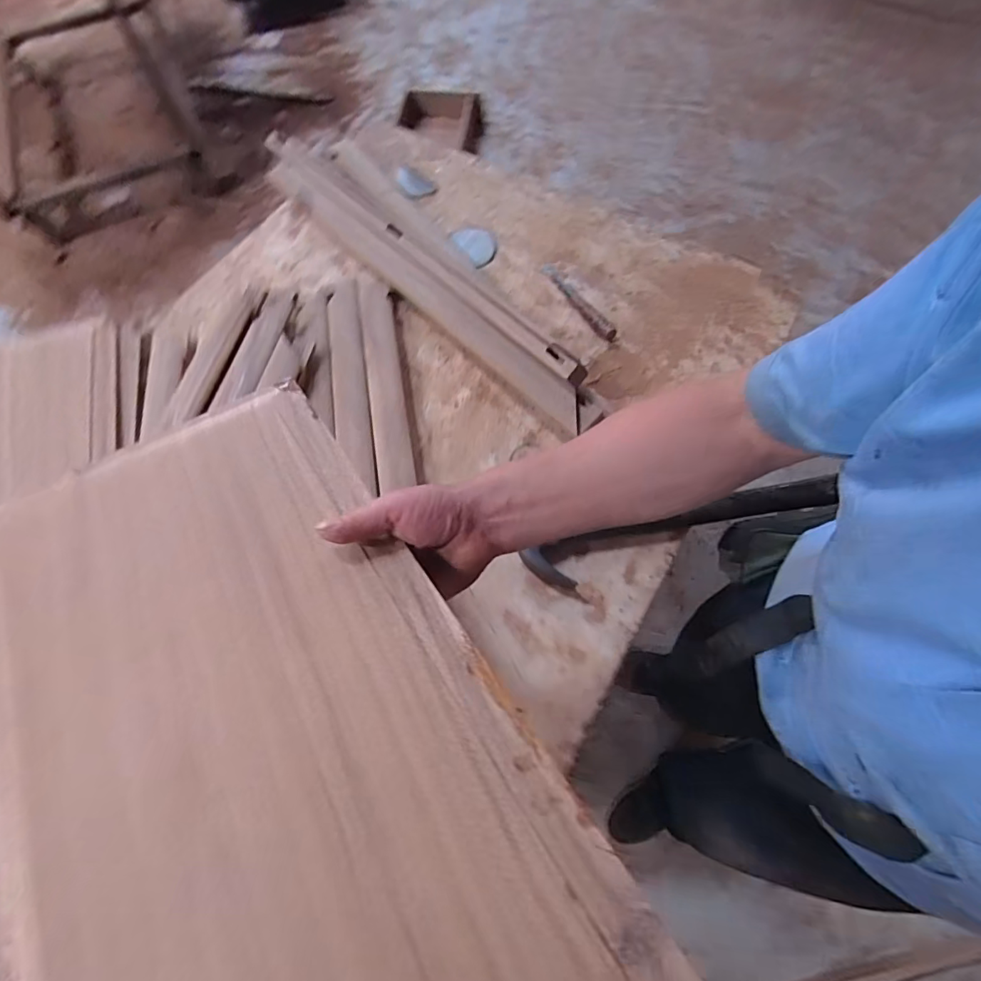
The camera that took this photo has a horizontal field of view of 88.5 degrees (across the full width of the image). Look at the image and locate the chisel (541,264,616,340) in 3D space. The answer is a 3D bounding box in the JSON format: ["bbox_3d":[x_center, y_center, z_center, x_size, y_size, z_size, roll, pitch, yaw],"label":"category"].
[{"bbox_3d":[0.131,-0.294,0.771,0.024,0.022,0.182,-28,69,-9],"label":"chisel"}]

